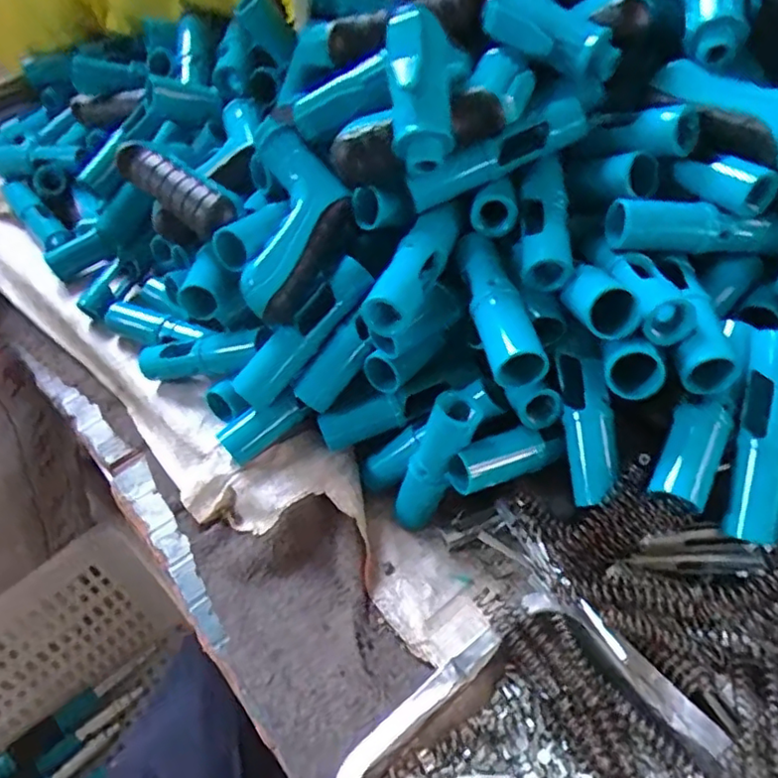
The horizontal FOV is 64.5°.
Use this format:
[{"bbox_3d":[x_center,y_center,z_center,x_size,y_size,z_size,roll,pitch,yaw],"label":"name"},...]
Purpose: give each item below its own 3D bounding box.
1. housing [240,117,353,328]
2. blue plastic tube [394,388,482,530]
[{"bbox_3d":[-0.066,-0.113,0.428,0.076,0.045,0.140,3,80,8],"label":"housing"},{"bbox_3d":[0.028,0.055,0.411,0.023,0.126,0.026,-9,46,-30],"label":"blue plastic tube"}]

